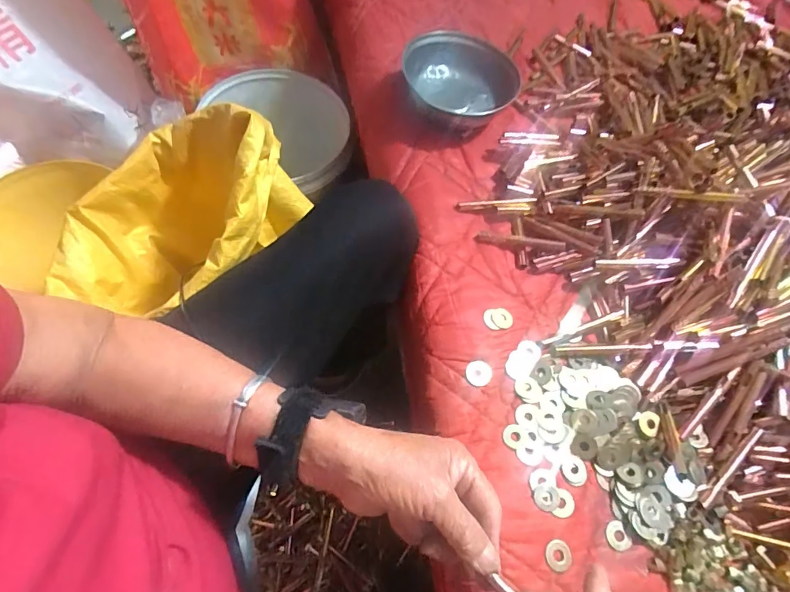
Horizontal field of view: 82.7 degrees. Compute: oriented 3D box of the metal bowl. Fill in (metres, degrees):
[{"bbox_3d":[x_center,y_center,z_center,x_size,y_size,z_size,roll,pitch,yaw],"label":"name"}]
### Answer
[{"bbox_3d":[0.079,-0.263,0.556,0.136,0.052,0.131,2,63,-5],"label":"metal bowl"}]

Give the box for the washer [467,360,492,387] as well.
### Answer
[{"bbox_3d":[0.079,0.072,0.419,0.025,0.005,0.023,2,63,-5],"label":"washer"}]

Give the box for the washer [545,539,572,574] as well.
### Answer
[{"bbox_3d":[0.132,0.210,0.362,0.021,0.004,0.023,2,63,-5],"label":"washer"}]

